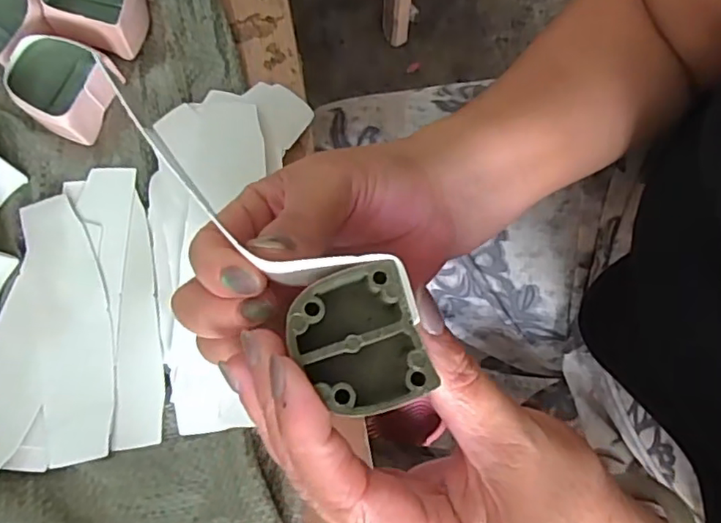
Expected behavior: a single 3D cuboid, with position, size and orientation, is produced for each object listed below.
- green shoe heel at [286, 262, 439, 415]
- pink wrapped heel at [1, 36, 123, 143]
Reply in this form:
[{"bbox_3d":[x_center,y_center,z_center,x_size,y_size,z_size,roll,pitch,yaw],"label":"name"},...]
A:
[{"bbox_3d":[-0.001,0.025,0.182,0.037,0.016,0.043,-18,76,-3],"label":"green shoe heel"},{"bbox_3d":[-0.159,-0.095,0.313,0.041,0.028,0.049,27,79,8],"label":"pink wrapped heel"}]

